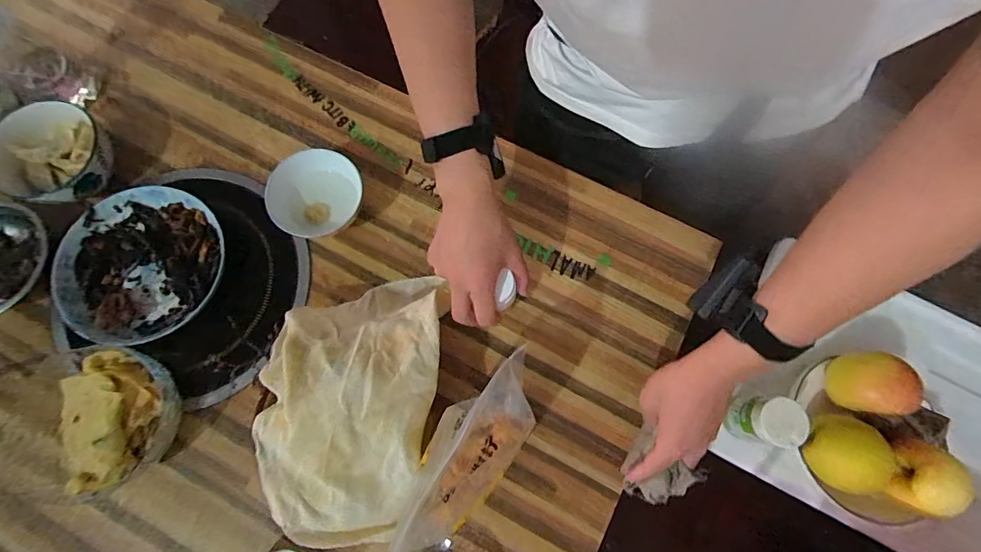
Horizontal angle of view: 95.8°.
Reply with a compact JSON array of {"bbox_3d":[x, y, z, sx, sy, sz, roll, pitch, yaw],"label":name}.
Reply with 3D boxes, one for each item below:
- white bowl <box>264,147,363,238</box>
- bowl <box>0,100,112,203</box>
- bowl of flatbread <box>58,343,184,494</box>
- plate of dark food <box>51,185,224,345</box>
[{"bbox_3d":[-0.216,-0.099,0.558,0.100,0.060,0.103,0,75,-1],"label":"white bowl"},{"bbox_3d":[-0.541,-0.153,0.557,0.125,0.063,0.131,0,75,-1],"label":"bowl"},{"bbox_3d":[-0.421,0.155,0.494,0.132,0.056,0.138,0,75,-1],"label":"bowl of flatbread"},{"bbox_3d":[-0.426,-0.014,0.544,0.189,0.033,0.187,0,75,-1],"label":"plate of dark food"}]

